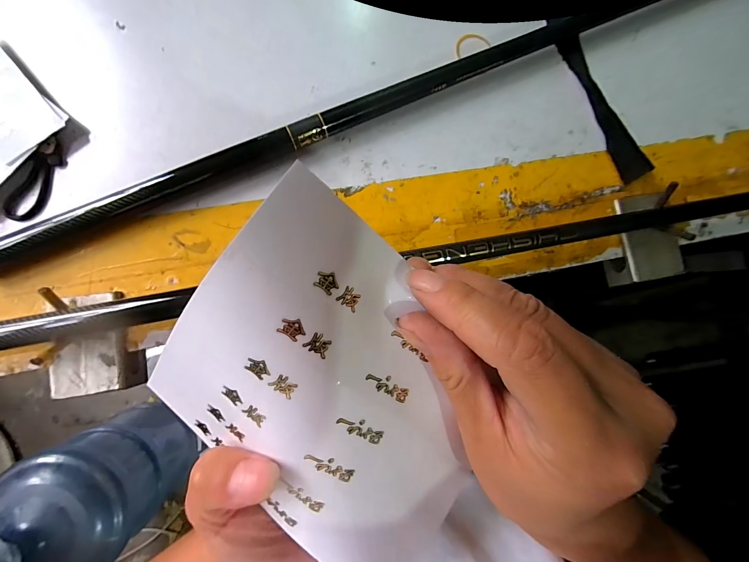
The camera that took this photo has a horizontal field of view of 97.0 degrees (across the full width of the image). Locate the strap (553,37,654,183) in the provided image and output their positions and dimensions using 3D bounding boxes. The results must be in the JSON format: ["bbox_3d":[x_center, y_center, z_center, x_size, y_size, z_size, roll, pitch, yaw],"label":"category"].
[{"bbox_3d":[0.232,-0.175,0.336,0.028,0.006,0.157,-25,87,4],"label":"strap"}]

